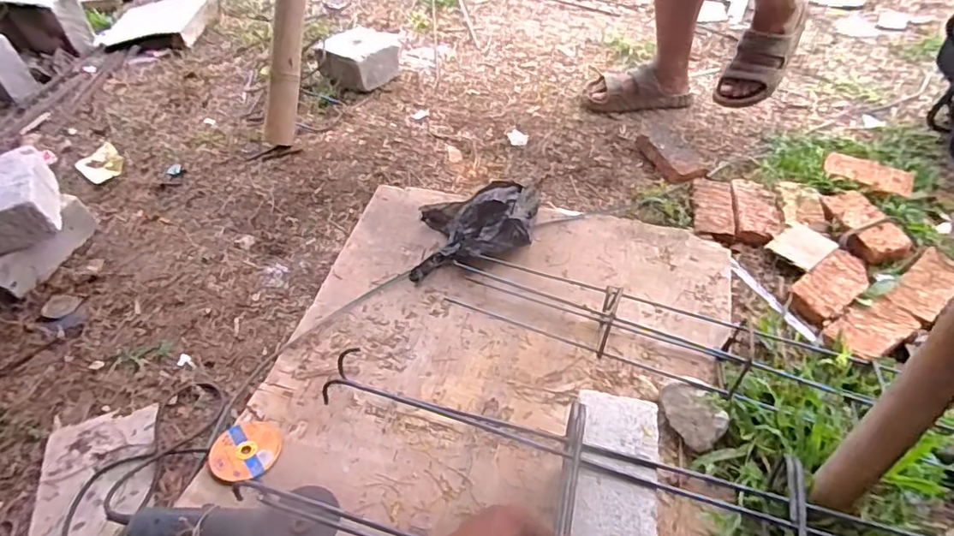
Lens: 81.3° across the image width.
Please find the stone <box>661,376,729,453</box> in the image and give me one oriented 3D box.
[{"bbox_3d":[0.332,0.222,0.855,0.073,0.058,0.117,-19,52,-10],"label":"stone"}]

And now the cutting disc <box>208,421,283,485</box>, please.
[{"bbox_3d":[-0.361,0.286,0.867,0.104,0.007,0.106,5,37,-4],"label":"cutting disc"}]

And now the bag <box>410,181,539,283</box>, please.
[{"bbox_3d":[0.000,-0.094,1.133,0.253,0.076,0.213,-4,51,2],"label":"bag"}]

